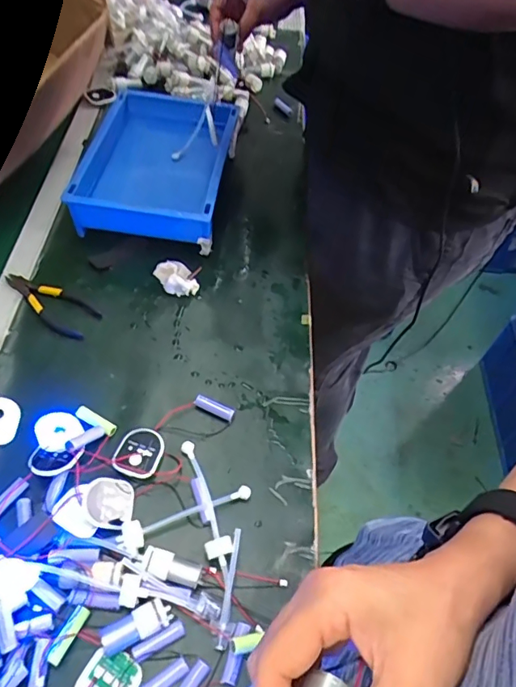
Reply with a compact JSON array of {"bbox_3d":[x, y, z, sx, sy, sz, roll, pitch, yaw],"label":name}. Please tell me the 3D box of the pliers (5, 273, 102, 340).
[{"bbox_3d":[-0.297,-0.058,0.702,0.152,0.012,0.058,28,57,14],"label":"pliers"}]

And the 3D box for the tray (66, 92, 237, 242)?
[{"bbox_3d":[-0.168,-0.297,0.837,0.220,0.084,0.307,6,55,-2],"label":"tray"}]

